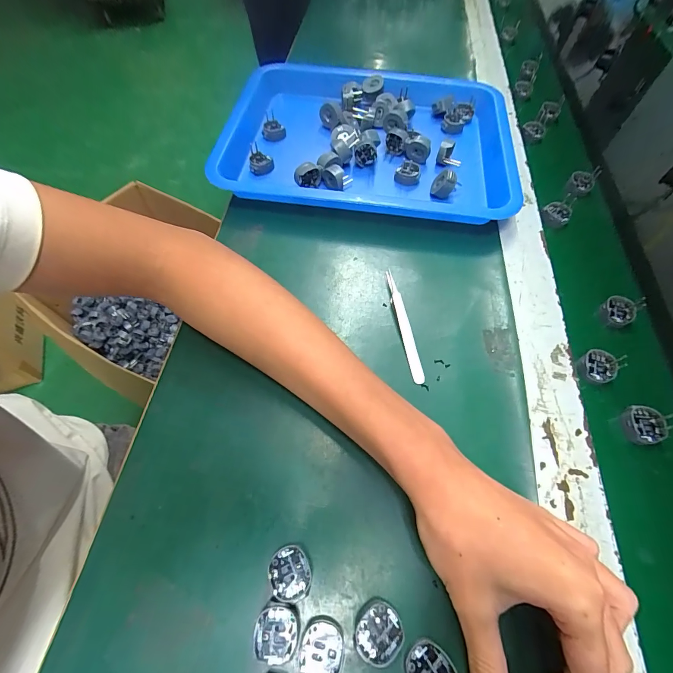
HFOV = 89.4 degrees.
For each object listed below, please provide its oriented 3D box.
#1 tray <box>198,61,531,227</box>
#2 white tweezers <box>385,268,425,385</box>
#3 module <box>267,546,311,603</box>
[{"bbox_3d":[0.045,-0.236,0.409,0.322,0.037,0.252,8,61,3],"label":"tray"},{"bbox_3d":[0.058,-0.014,0.302,0.010,0.010,0.116,-8,61,-6],"label":"white tweezers"},{"bbox_3d":[-0.028,0.146,0.211,0.026,0.013,0.027,0,61,-1],"label":"module"}]

